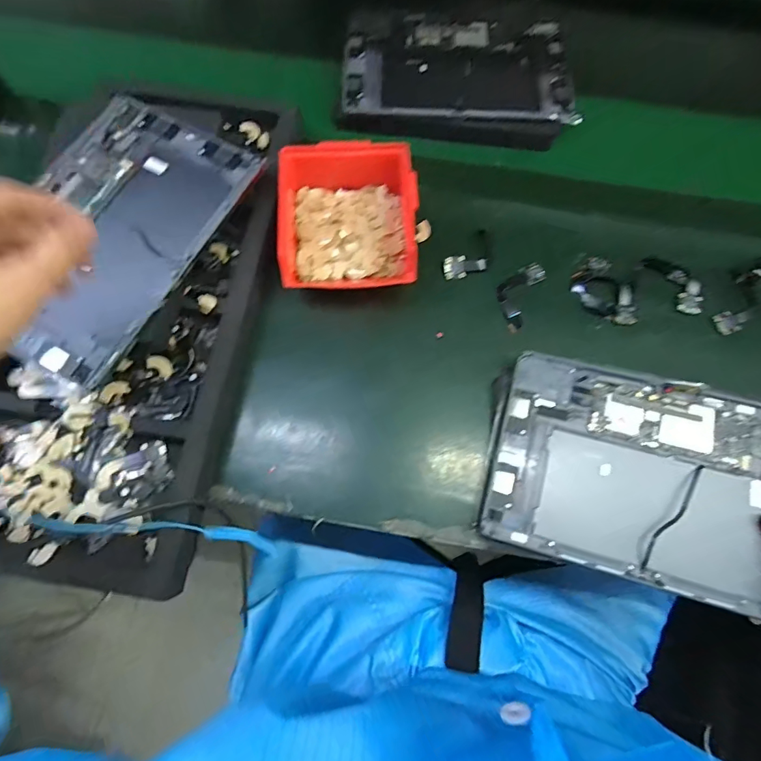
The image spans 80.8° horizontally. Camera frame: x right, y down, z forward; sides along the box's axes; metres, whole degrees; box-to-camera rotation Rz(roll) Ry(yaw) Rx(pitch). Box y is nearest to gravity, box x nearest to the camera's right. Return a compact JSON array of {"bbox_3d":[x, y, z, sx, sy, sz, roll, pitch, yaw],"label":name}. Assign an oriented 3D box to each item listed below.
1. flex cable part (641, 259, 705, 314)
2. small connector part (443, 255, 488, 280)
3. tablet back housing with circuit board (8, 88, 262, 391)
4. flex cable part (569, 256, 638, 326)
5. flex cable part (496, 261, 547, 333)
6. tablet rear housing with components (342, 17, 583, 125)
[{"bbox_3d":[0.293,-0.098,0.442,0.037,0.015,0.070,-33,74,-12],"label":"flex cable part"},{"bbox_3d":[0.086,-0.115,0.450,0.043,0.006,0.019,-1,70,-1],"label":"small connector part"},{"bbox_3d":[-0.235,-0.132,0.397,0.163,0.014,0.256,24,72,8],"label":"tablet back housing with circuit board"},{"bbox_3d":[0.221,-0.086,0.440,0.050,0.018,0.075,-33,69,-15],"label":"flex cable part"},{"bbox_3d":[0.136,-0.089,0.446,0.036,0.020,0.076,27,72,9],"label":"flex cable part"},{"bbox_3d":[0.089,-0.359,0.513,0.253,0.021,0.163,3,70,0],"label":"tablet rear housing with components"}]

